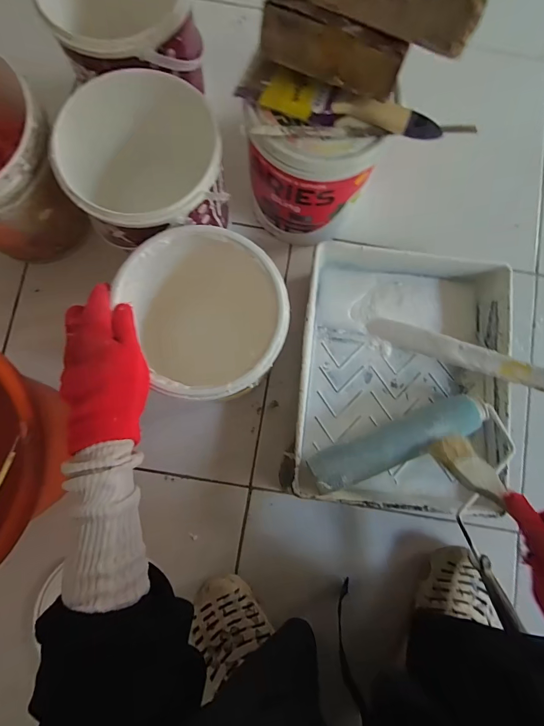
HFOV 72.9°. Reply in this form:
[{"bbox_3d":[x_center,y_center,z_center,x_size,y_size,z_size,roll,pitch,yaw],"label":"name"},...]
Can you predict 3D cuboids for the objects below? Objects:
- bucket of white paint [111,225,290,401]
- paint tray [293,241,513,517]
[{"bbox_3d":[-0.078,-0.041,0.461,0.176,0.180,0.171,0,83,-3],"label":"bucket of white paint"},{"bbox_3d":[0.180,0.016,0.528,0.280,0.077,0.350,6,83,-2],"label":"paint tray"}]

